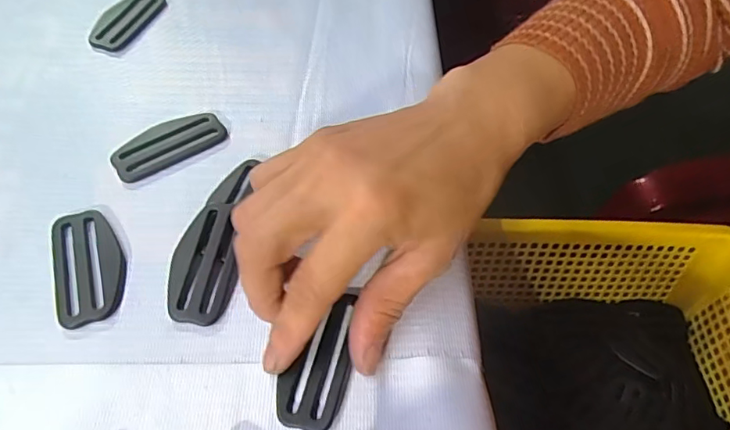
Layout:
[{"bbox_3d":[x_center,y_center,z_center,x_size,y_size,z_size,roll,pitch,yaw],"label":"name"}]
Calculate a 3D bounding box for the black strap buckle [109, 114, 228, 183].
[{"bbox_3d":[-0.105,-0.039,0.281,0.058,0.004,0.027,-28,61,-21],"label":"black strap buckle"}]

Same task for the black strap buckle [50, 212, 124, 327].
[{"bbox_3d":[-0.126,0.022,0.238,0.030,0.004,0.059,-19,59,-15],"label":"black strap buckle"}]

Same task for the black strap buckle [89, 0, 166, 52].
[{"bbox_3d":[-0.155,-0.126,0.338,0.028,0.006,0.057,17,56,8],"label":"black strap buckle"}]

